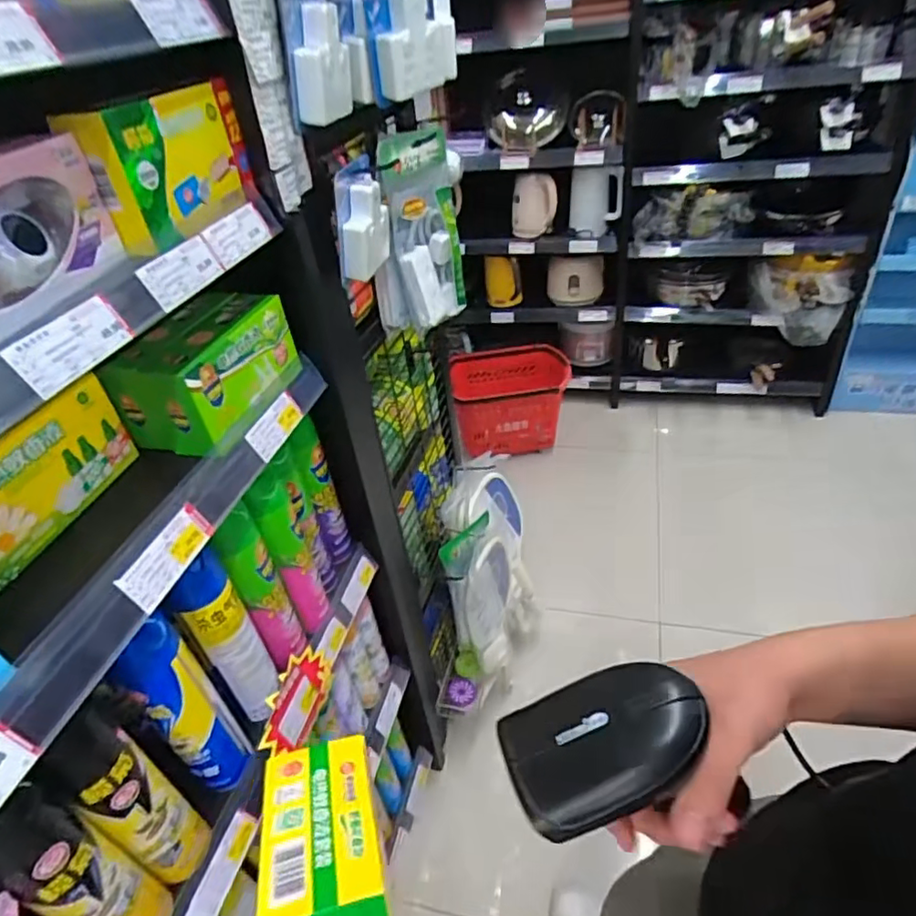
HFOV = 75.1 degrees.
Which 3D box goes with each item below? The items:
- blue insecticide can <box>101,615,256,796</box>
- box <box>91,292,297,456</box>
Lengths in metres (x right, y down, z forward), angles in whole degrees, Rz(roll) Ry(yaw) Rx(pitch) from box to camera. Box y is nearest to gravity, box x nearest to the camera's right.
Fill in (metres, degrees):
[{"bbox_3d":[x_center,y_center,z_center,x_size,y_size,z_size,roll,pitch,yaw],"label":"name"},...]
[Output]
[{"bbox_3d":[-0.286,0.259,0.624,0.067,0.281,0.054,-32,44,-28],"label":"blue insecticide can"},{"bbox_3d":[-0.274,-0.099,0.658,0.114,0.099,0.195,4,39,14],"label":"box"}]

